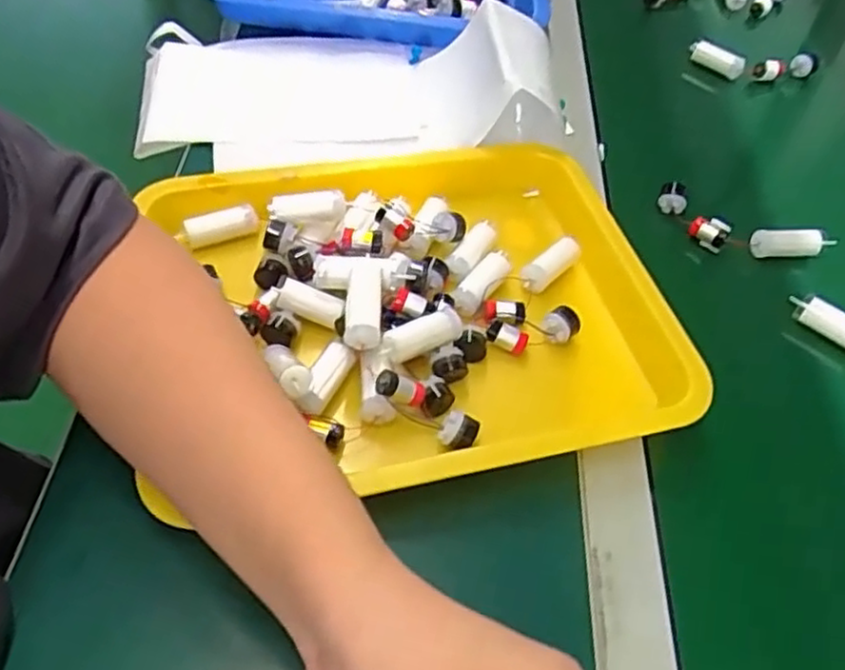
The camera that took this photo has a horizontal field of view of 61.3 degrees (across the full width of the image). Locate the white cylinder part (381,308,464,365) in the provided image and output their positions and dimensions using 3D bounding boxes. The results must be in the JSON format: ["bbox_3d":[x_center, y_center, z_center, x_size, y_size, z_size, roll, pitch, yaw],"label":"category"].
[{"bbox_3d":[0.000,0.002,0.437,0.057,0.020,0.018,-25,48,-24],"label":"white cylinder part"}]

